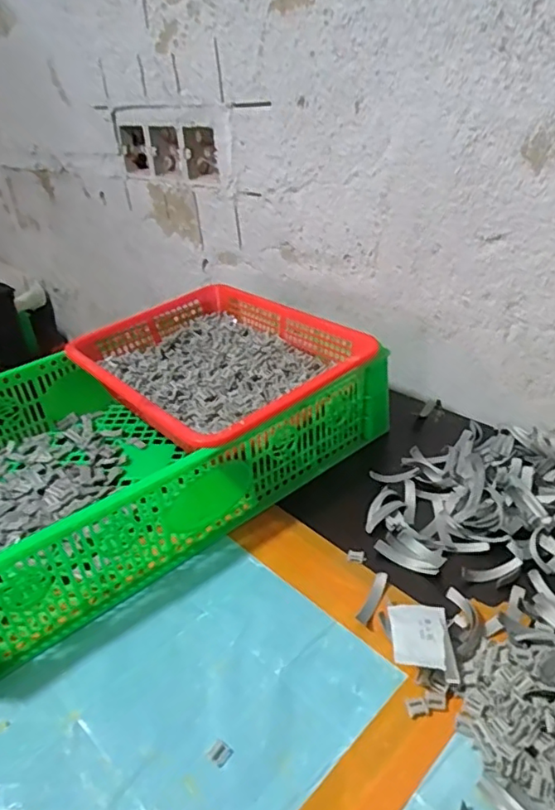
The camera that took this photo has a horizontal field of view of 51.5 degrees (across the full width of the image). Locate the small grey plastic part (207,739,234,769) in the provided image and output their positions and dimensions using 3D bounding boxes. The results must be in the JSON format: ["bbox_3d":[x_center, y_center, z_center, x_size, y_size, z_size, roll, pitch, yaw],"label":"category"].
[{"bbox_3d":[-0.036,0.215,0.356,0.014,0.004,0.013,20,41,36],"label":"small grey plastic part"}]

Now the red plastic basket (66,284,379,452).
[{"bbox_3d":[-0.065,-0.042,0.639,0.239,0.068,0.301,-27,36,-32],"label":"red plastic basket"}]

